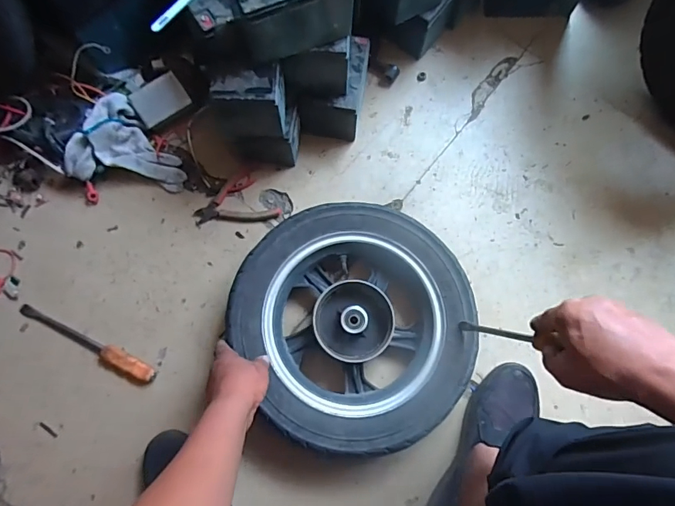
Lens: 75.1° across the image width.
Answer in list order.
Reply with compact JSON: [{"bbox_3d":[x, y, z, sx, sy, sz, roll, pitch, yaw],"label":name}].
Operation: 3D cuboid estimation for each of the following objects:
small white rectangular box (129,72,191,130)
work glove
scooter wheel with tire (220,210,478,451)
[{"bbox_3d":[-0.308,-0.265,0.762,0.090,0.015,0.064,-34,112,-4],"label":"small white rectangular box"},{"bbox_3d":[-0.369,-0.202,0.779,0.185,0.068,0.161,2,76,-1],"label":"work glove"},{"bbox_3d":[0.023,0.104,0.671,0.349,0.075,0.348,0,76,-2],"label":"scooter wheel with tire"}]

